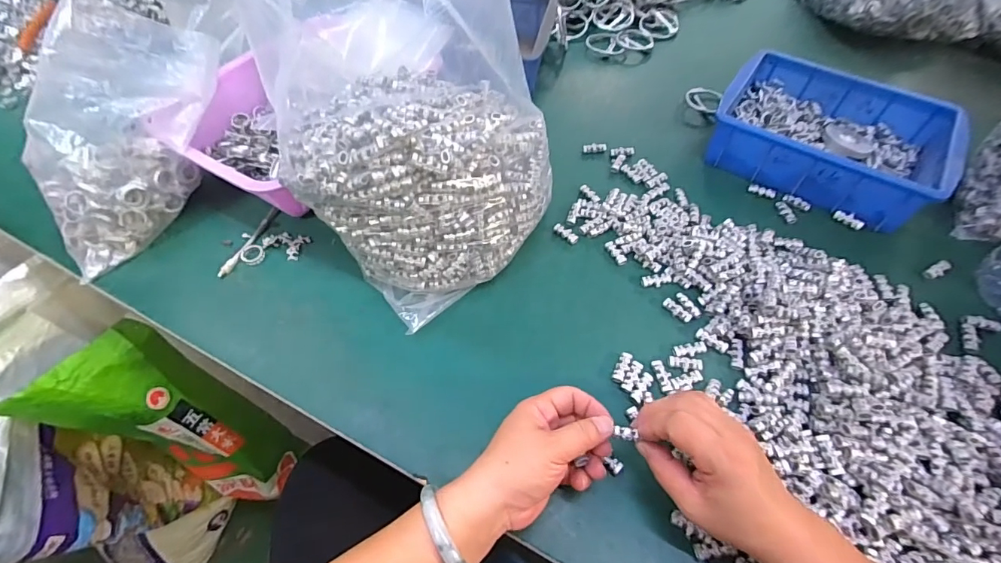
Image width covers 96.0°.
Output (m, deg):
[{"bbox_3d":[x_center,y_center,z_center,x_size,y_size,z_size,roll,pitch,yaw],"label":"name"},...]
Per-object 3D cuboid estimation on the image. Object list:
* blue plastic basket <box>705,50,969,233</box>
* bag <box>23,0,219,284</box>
[{"bbox_3d":[0.394,-0.178,0.547,0.239,0.067,0.172,30,61,17],"label":"blue plastic basket"},{"bbox_3d":[-0.397,-0.141,0.468,0.141,0.267,0.058,15,15,-33],"label":"bag"}]

